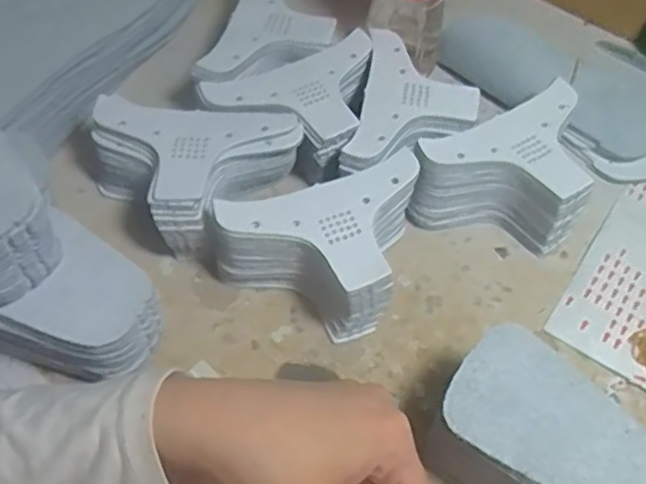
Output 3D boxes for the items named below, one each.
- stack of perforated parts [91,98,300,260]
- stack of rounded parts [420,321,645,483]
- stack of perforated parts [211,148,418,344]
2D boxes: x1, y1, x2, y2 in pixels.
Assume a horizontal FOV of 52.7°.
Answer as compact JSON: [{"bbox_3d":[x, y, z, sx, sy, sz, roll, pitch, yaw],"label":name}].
[{"bbox_3d":[-0.082,-0.054,0.413,0.104,0.054,0.104,40,62,21],"label":"stack of perforated parts"},{"bbox_3d":[0.104,0.098,0.322,0.094,0.063,0.066,27,58,14],"label":"stack of rounded parts"},{"bbox_3d":[0.006,0.010,0.378,0.122,0.058,0.076,-16,58,-15],"label":"stack of perforated parts"}]

